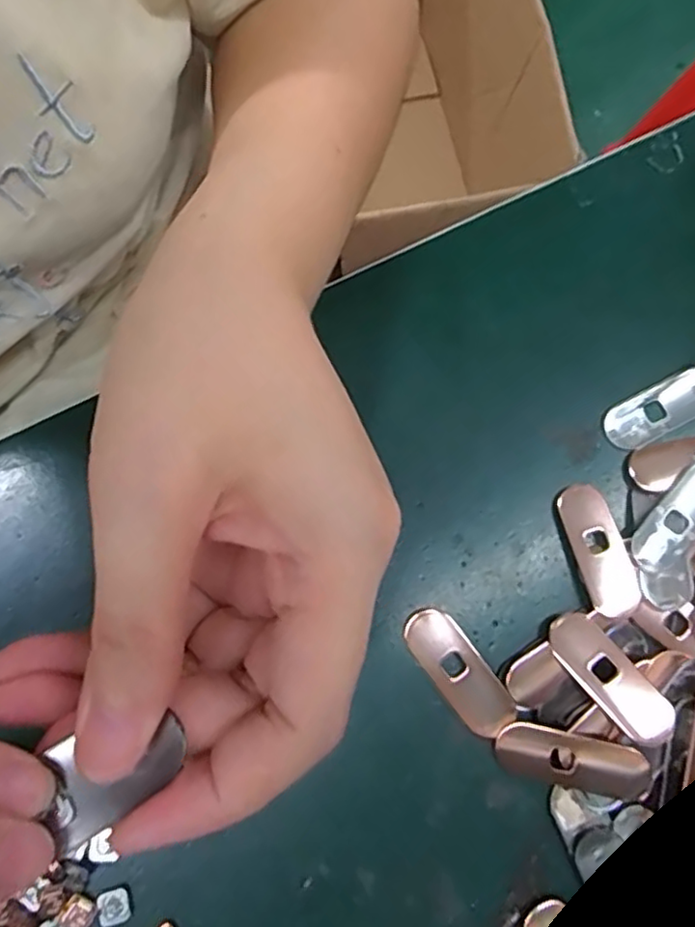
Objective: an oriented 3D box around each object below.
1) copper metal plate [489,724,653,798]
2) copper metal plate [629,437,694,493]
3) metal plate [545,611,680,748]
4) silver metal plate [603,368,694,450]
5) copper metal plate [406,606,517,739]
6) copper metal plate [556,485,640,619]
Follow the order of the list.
[{"bbox_3d":[0.078,0.104,0.225,0.051,0.004,0.018,7,94,12],"label":"copper metal plate"},{"bbox_3d":[0.135,-0.002,0.250,0.049,0.004,0.018,-9,78,-3],"label":"copper metal plate"},{"bbox_3d":[0.093,0.076,0.228,0.019,0.007,0.051,-38,81,-9],"label":"metal plate"},{"bbox_3d":[0.125,-0.022,0.256,0.049,0.004,0.019,-27,79,-7],"label":"silver metal plate"},{"bbox_3d":[0.040,0.075,0.232,0.020,0.004,0.048,-37,81,-9],"label":"copper metal plate"},{"bbox_3d":[0.094,0.032,0.243,0.019,0.005,0.049,-17,72,1],"label":"copper metal plate"}]

